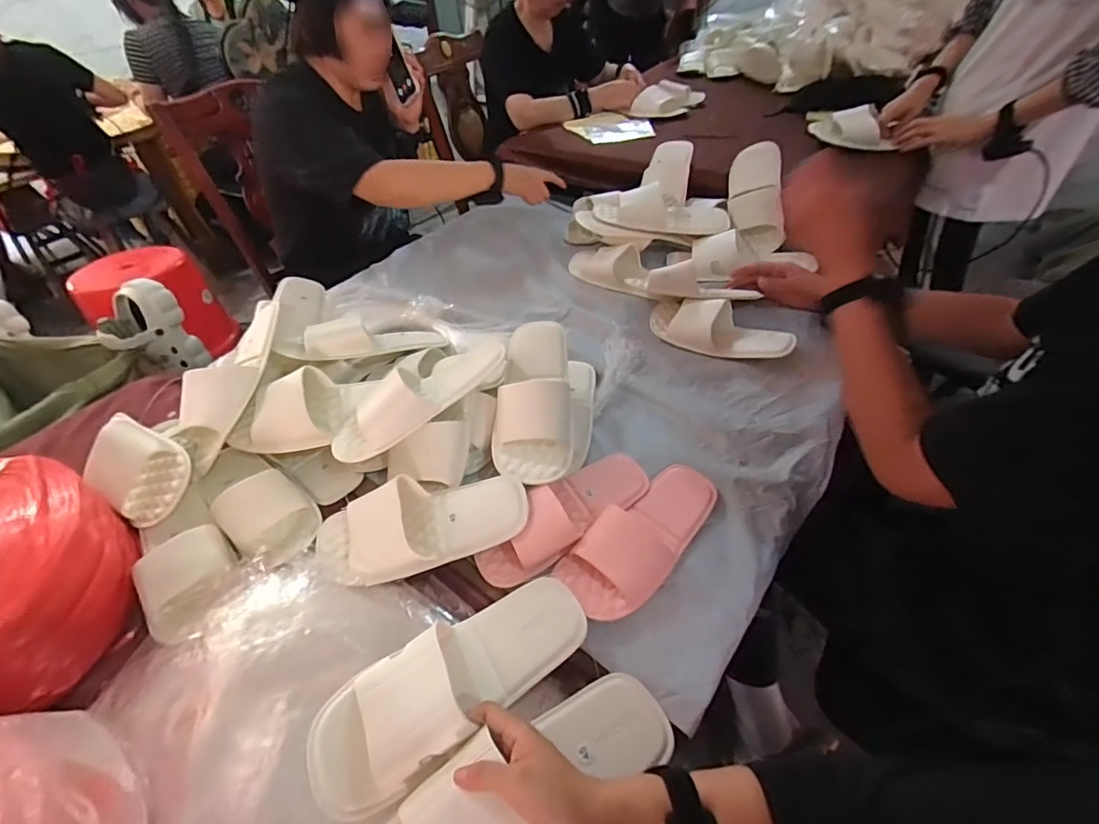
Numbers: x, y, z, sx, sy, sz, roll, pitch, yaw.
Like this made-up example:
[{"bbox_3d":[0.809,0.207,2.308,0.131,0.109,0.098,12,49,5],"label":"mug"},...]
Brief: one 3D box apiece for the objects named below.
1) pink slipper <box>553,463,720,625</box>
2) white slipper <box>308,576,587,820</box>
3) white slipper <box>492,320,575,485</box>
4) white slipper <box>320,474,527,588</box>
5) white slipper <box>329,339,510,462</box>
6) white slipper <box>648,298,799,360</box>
[{"bbox_3d":[0.110,0.142,0.553,0.223,0.045,0.094,-32,51,-24],"label":"pink slipper"},{"bbox_3d":[-0.085,0.246,0.454,0.261,0.060,0.102,-24,47,-27],"label":"white slipper"},{"bbox_3d":[-0.018,-0.024,0.651,0.112,0.055,0.249,-2,58,4],"label":"white slipper"},{"bbox_3d":[-0.155,0.134,0.572,0.258,0.055,0.109,-8,45,-2],"label":"white slipper"},{"bbox_3d":[-0.174,-0.026,0.649,0.250,0.068,0.096,-35,52,-26],"label":"white slipper"},{"bbox_3d":[0.274,-0.135,0.795,0.233,0.054,0.096,27,54,29],"label":"white slipper"}]

